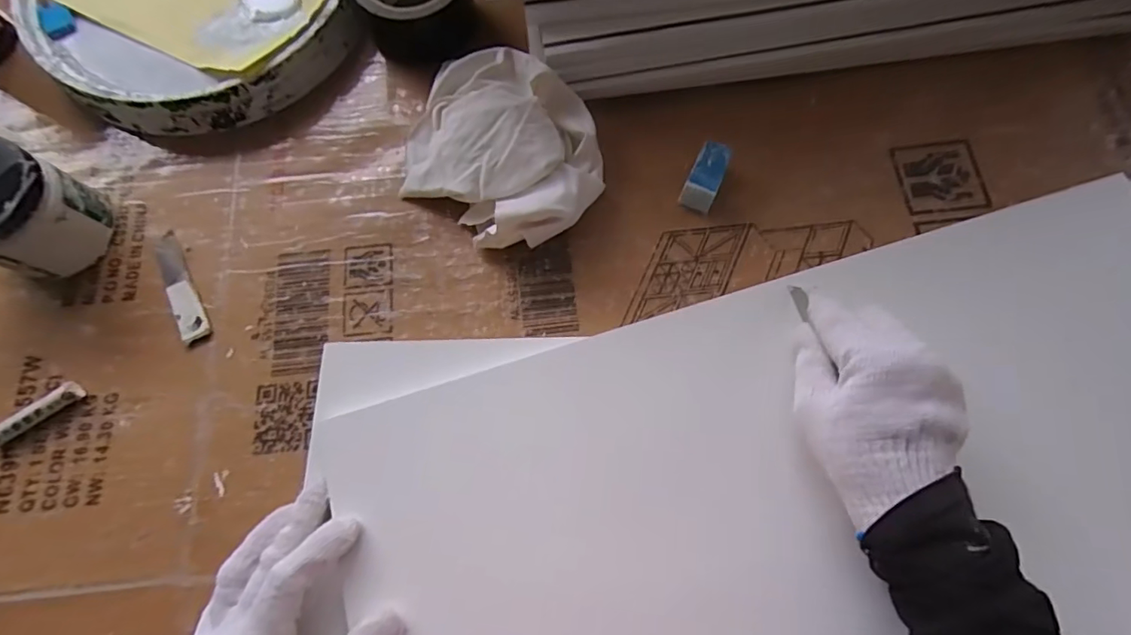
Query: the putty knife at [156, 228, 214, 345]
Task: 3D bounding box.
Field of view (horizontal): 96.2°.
[{"bbox_3d":[-0.306,-0.025,0.402,0.020,0.008,0.101,-30,75,-6],"label":"putty knife"}]

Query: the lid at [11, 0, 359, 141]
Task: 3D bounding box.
[{"bbox_3d":[-0.329,-0.302,0.462,0.270,0.054,0.282,-1,74,2],"label":"lid"}]

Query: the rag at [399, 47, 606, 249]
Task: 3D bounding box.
[{"bbox_3d":[-0.051,-0.142,0.411,0.173,0.049,0.155,33,78,11],"label":"rag"}]

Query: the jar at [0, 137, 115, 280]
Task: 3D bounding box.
[{"bbox_3d":[-0.409,-0.078,0.380,0.072,0.089,0.081,25,77,9],"label":"jar"}]

